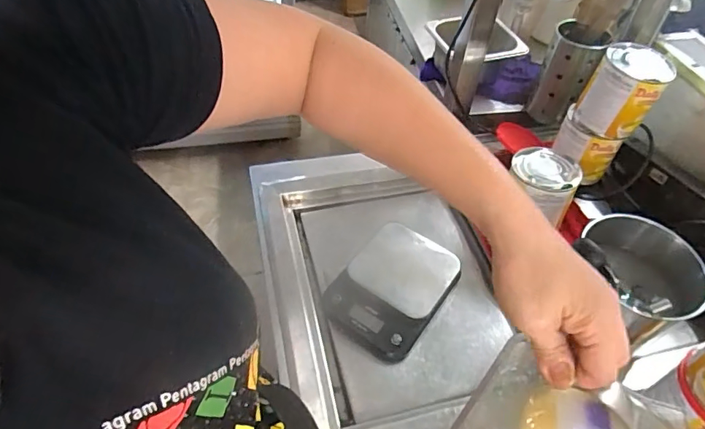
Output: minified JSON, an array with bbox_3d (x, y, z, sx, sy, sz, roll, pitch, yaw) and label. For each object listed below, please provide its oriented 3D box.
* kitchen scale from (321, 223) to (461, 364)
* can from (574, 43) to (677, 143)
[{"bbox_3d":[0.061,0.101,0.691,0.146,0.029,0.202,28,52,22],"label":"kitchen scale"},{"bbox_3d":[0.420,-0.192,0.732,0.096,0.118,0.090,1,47,-1],"label":"can"}]

